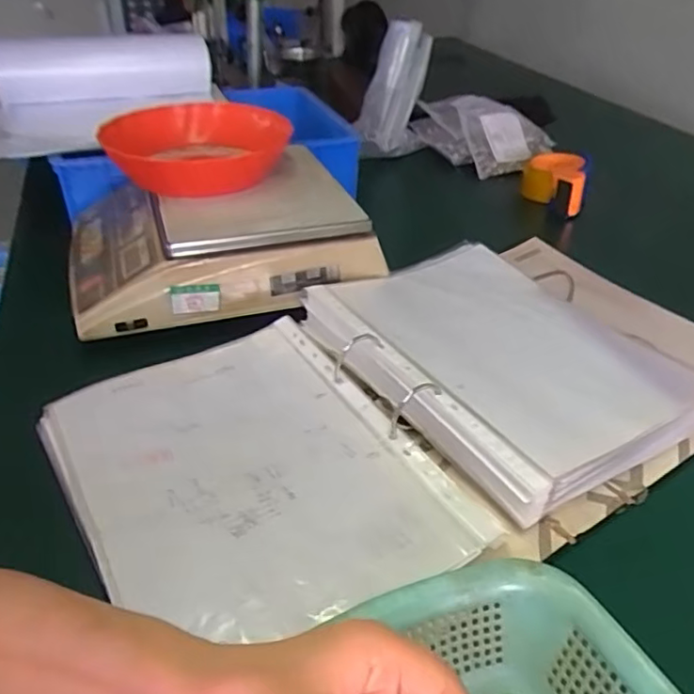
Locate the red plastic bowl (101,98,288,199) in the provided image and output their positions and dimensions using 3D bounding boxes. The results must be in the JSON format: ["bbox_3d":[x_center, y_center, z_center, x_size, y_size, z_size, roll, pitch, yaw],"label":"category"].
[{"bbox_3d":[-0.175,-0.226,0.692,0.186,0.059,0.186,-26,45,-32],"label":"red plastic bowl"}]

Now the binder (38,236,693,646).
[{"bbox_3d":[0.077,0.039,0.532,0.590,0.055,0.307,-20,42,-26],"label":"binder"}]

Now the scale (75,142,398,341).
[{"bbox_3d":[-0.140,-0.124,0.677,0.307,0.091,0.221,-9,38,-14],"label":"scale"}]

